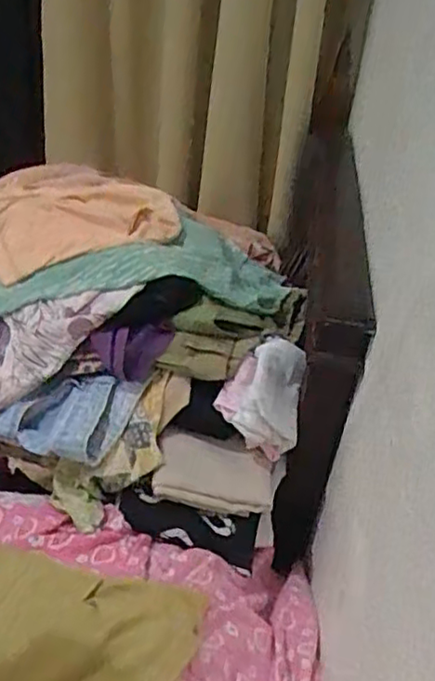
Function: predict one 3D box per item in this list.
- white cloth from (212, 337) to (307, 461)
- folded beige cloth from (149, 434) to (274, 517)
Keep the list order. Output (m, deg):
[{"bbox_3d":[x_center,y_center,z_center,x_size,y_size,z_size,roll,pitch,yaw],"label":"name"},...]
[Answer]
[{"bbox_3d":[0.060,0.069,0.793,0.096,0.083,0.130,19,37,16],"label":"white cloth"},{"bbox_3d":[-0.003,0.159,0.763,0.135,0.018,0.075,14,74,0],"label":"folded beige cloth"}]

